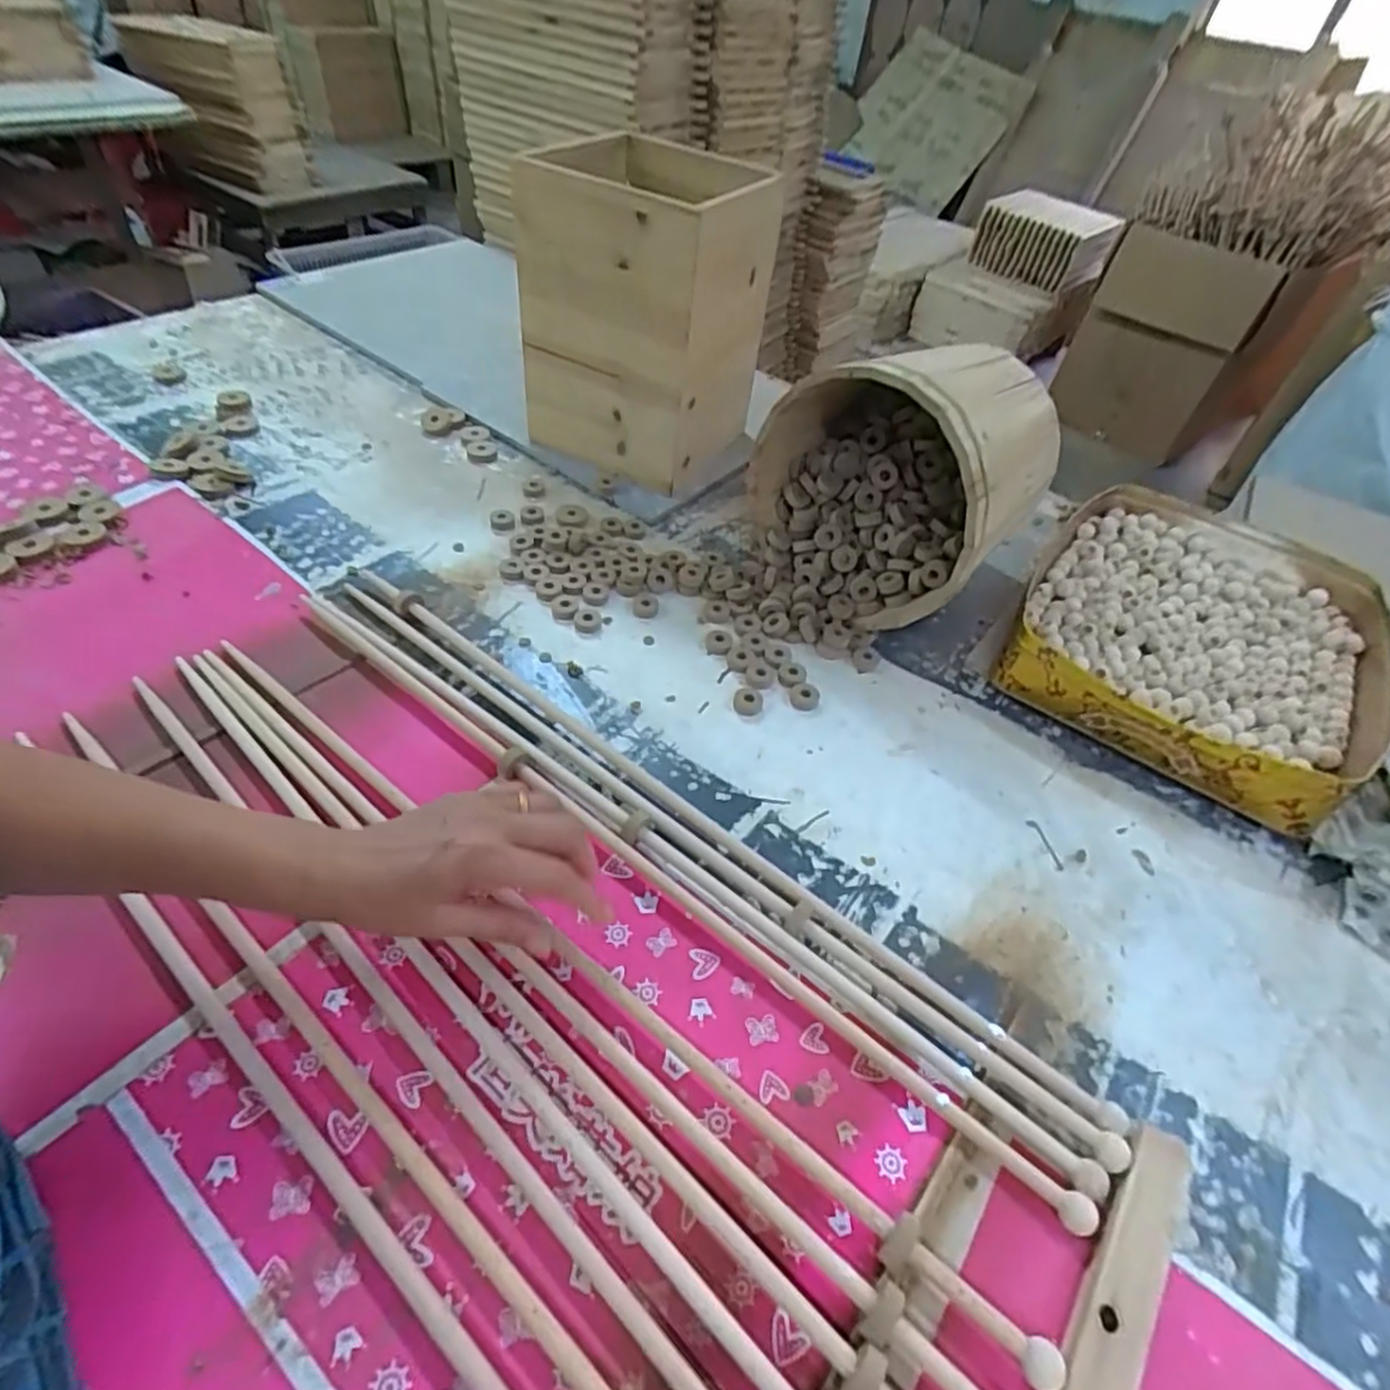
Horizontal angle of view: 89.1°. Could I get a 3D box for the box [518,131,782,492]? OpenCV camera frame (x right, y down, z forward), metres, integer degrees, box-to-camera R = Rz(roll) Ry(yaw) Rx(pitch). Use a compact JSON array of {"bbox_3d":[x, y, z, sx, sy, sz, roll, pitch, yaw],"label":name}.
[{"bbox_3d":[-0.054,-0.412,0.803,0.228,0.295,0.190,27,50,17],"label":"box"}]

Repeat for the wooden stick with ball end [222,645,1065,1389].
[{"bbox_3d":[-0.108,0.143,0.451,0.690,0.013,0.019,32,52,21],"label":"wooden stick with ball end"}]

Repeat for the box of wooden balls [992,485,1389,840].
[{"bbox_3d":[0.482,-0.057,0.685,0.289,0.076,0.385,30,51,19],"label":"box of wooden balls"}]

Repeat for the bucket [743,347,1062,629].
[{"bbox_3d":[0.197,-0.211,0.686,0.228,0.225,0.236,32,52,21],"label":"bucket"}]

